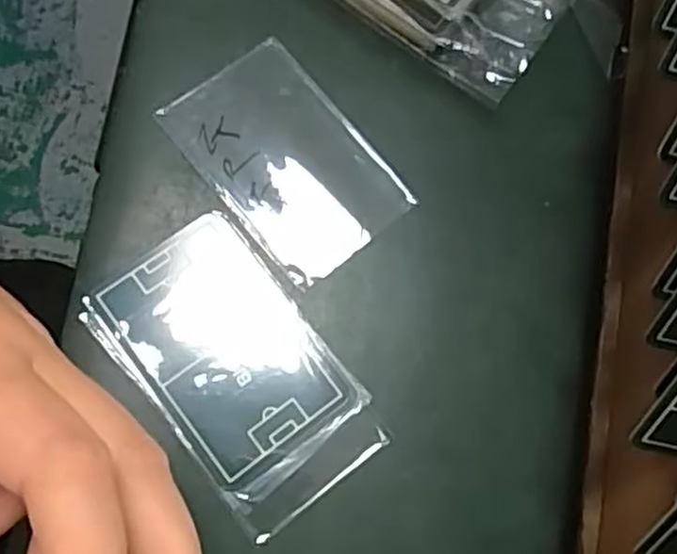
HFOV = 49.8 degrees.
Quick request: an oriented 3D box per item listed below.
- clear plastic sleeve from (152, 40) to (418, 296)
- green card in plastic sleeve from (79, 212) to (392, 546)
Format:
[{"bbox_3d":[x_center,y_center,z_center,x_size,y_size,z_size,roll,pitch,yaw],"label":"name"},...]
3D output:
[{"bbox_3d":[-0.020,-0.044,0.275,0.056,0.004,0.086,-39,83,-12],"label":"clear plastic sleeve"},{"bbox_3d":[-0.035,0.032,0.252,0.060,0.004,0.102,-38,84,-16],"label":"green card in plastic sleeve"}]

